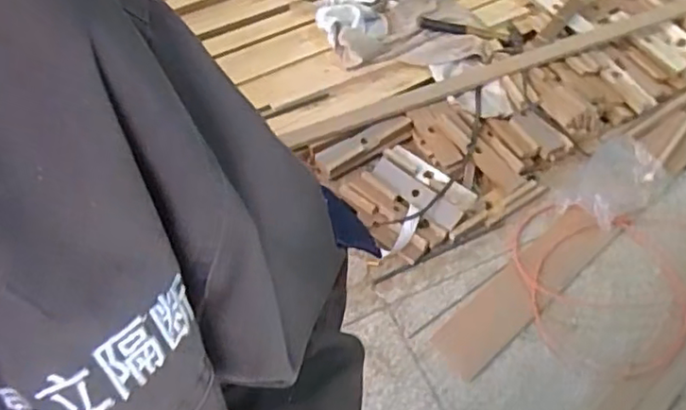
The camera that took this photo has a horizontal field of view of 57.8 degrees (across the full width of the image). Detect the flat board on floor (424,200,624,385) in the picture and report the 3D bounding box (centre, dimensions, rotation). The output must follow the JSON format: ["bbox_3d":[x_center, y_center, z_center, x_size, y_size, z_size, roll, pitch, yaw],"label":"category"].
[{"bbox_3d":[0.467,0.210,1.586,0.555,0.027,0.142,-38,66,-18],"label":"flat board on floor"}]

